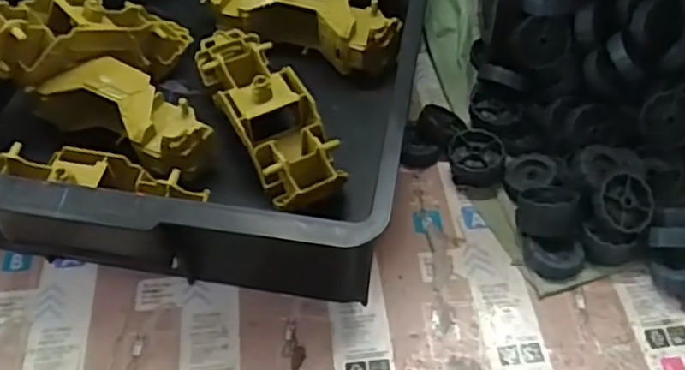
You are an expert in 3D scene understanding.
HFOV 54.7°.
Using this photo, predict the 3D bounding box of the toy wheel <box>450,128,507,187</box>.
[{"bbox_3d":[0.100,-0.019,0.494,0.040,0.026,0.038,-1,52,1],"label":"toy wheel"}]

